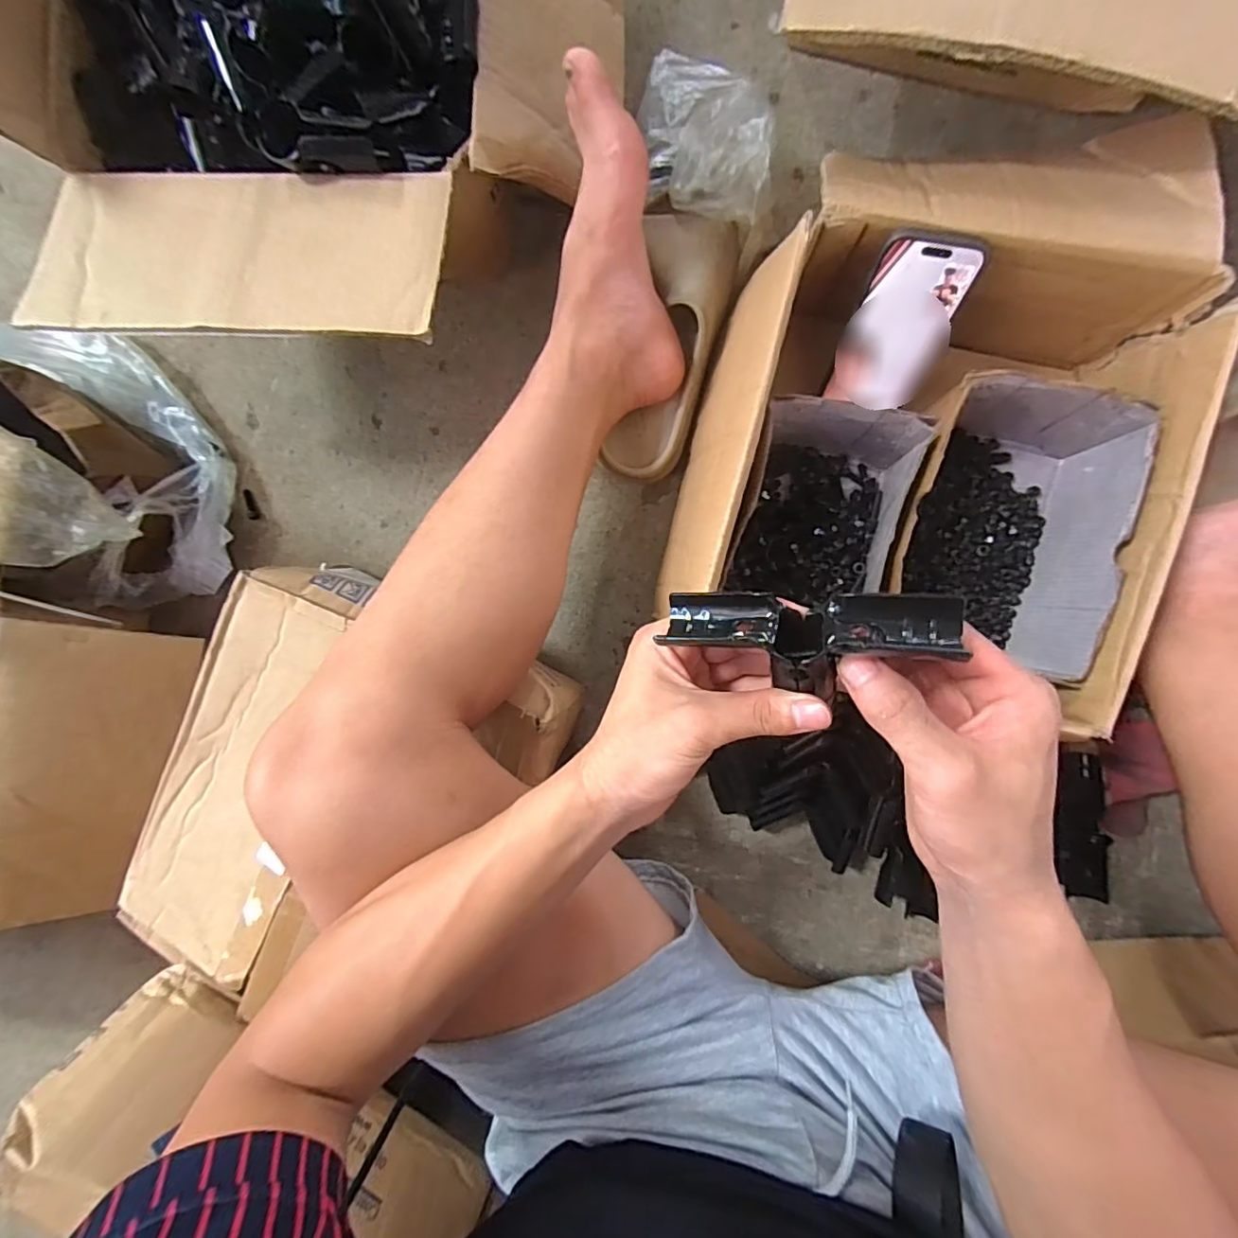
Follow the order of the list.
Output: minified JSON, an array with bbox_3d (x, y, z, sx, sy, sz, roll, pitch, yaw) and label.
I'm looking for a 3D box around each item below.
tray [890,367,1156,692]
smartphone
[{"bbox_3d":[0.303,-0.075,0.450,0.151,0.100,0.208,18,93,3],"label":"tray"},{"bbox_3d":[0.219,-0.225,0.427,0.074,0.129,0.010,11,58,6],"label":"smartphone"}]

